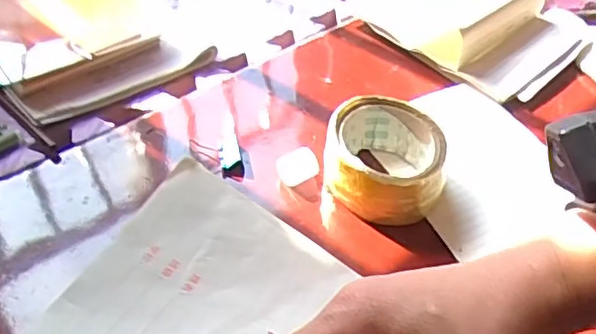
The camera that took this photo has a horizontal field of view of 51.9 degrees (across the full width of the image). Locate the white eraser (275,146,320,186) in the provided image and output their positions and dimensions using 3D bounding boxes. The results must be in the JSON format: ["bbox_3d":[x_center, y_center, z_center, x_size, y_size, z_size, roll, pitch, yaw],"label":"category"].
[{"bbox_3d":[0.000,0.000,0.493,0.032,0.021,0.019,-17,47,-19],"label":"white eraser"}]

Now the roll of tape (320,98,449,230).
[{"bbox_3d":[0.065,-0.007,0.478,0.087,0.049,0.093,1,44,-1],"label":"roll of tape"}]

